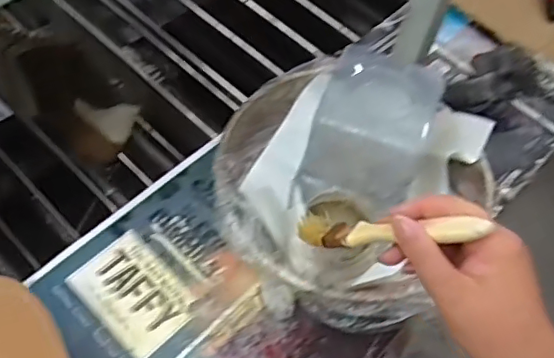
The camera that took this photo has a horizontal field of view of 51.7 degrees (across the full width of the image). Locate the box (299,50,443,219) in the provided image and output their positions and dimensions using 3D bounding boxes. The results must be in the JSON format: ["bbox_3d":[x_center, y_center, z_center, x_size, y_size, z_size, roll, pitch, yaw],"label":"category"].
[{"bbox_3d":[0.088,-0.045,0.531,0.104,0.077,0.141,19,58,7],"label":"box"}]

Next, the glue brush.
[{"bbox_3d":[0.072,0.034,0.389,0.013,0.153,0.027,49,56,-26],"label":"glue brush"}]

